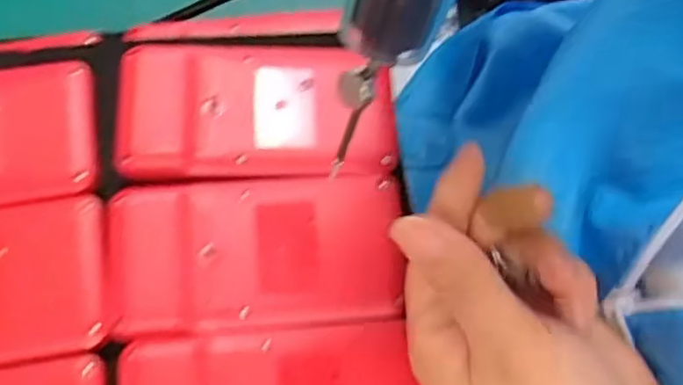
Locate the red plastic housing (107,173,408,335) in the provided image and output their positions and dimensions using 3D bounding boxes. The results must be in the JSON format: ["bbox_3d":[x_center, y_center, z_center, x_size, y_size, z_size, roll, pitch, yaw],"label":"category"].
[{"bbox_3d":[-0.034,0.023,0.279,0.115,0.013,0.062,-5,71,-2],"label":"red plastic housing"}]

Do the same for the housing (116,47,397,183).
[{"bbox_3d":[-0.037,-0.038,0.299,0.117,0.017,0.063,-3,71,-1],"label":"housing"}]

